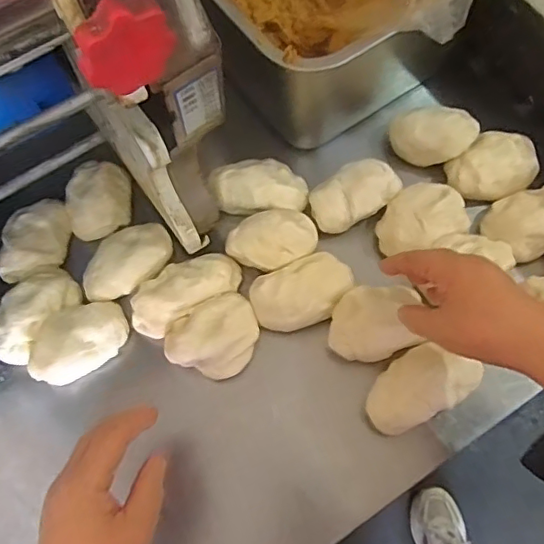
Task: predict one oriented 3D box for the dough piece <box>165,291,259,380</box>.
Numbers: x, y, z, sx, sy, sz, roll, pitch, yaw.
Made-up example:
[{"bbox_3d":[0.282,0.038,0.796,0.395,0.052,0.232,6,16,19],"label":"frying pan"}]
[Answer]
[{"bbox_3d":[-0.052,0.058,0.495,0.082,0.035,0.065,-25,68,-8],"label":"dough piece"}]

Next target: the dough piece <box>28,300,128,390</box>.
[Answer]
[{"bbox_3d":[-0.172,0.063,0.504,0.089,0.044,0.061,-34,70,-12],"label":"dough piece"}]

